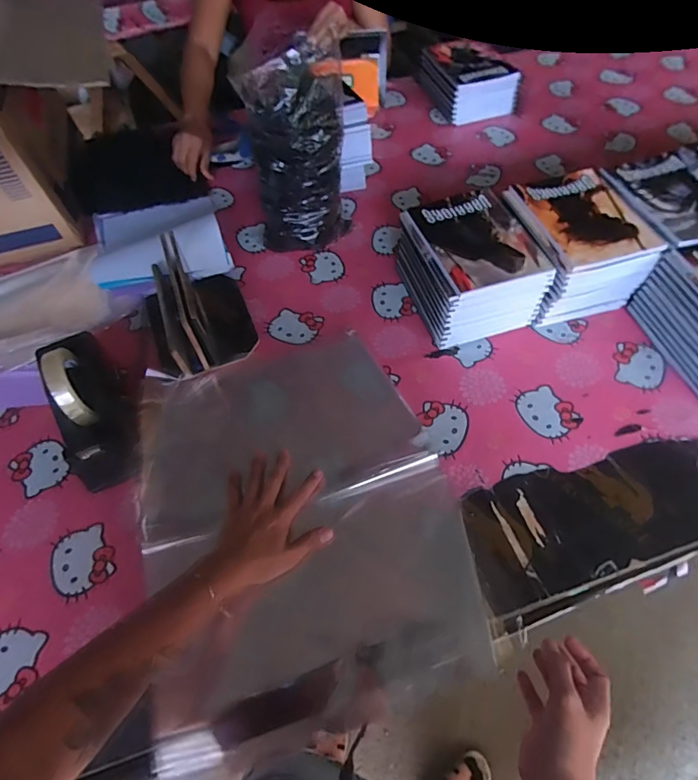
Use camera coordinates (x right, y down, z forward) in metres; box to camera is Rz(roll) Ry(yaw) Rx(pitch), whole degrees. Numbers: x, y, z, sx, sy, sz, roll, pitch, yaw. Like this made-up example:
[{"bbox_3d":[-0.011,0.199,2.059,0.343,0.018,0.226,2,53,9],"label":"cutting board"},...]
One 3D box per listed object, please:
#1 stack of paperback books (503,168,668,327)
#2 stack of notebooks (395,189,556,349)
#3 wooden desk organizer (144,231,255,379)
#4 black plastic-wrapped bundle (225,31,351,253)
[{"bbox_3d":[0.357,-0.229,0.737,0.170,0.123,0.220,-12,57,-5],"label":"stack of paperback books"},{"bbox_3d":[0.188,-0.196,0.723,0.172,0.122,0.203,-16,58,-8],"label":"stack of notebooks"},{"bbox_3d":[-0.248,-0.144,0.710,0.156,0.119,0.212,-23,59,-12],"label":"wooden desk organizer"},{"bbox_3d":[-0.081,-0.355,0.729,0.151,0.311,0.105,-3,57,0],"label":"black plastic-wrapped bundle"}]

